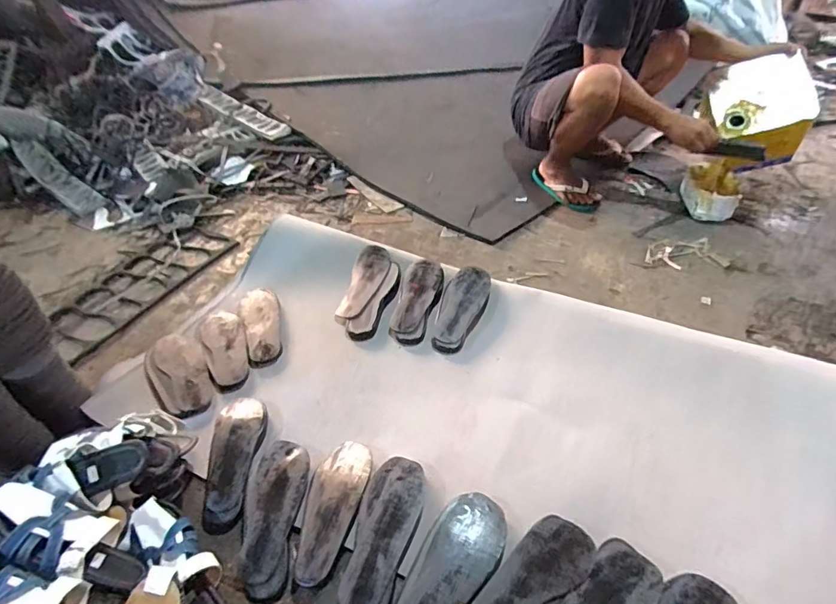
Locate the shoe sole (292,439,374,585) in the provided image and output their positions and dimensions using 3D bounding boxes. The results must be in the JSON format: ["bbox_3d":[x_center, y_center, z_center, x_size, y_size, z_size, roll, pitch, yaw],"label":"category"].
[{"bbox_3d":[-0.144,0.337,0.774,0.098,0.024,0.234,6,44,11],"label":"shoe sole"}]

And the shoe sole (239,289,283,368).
[{"bbox_3d":[-0.382,0.052,1.133,0.090,0.021,0.261,-15,44,-10],"label":"shoe sole"}]

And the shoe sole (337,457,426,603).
[{"bbox_3d":[-0.052,0.358,0.727,0.092,0.019,0.240,8,45,13],"label":"shoe sole"}]

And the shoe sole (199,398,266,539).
[{"bbox_3d":[-0.343,0.286,0.872,0.093,0.024,0.269,-6,43,-1],"label":"shoe sole"}]

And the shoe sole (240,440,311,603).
[{"bbox_3d":[-0.247,0.356,0.788,0.097,0.024,0.248,0,44,5],"label":"shoe sole"}]

